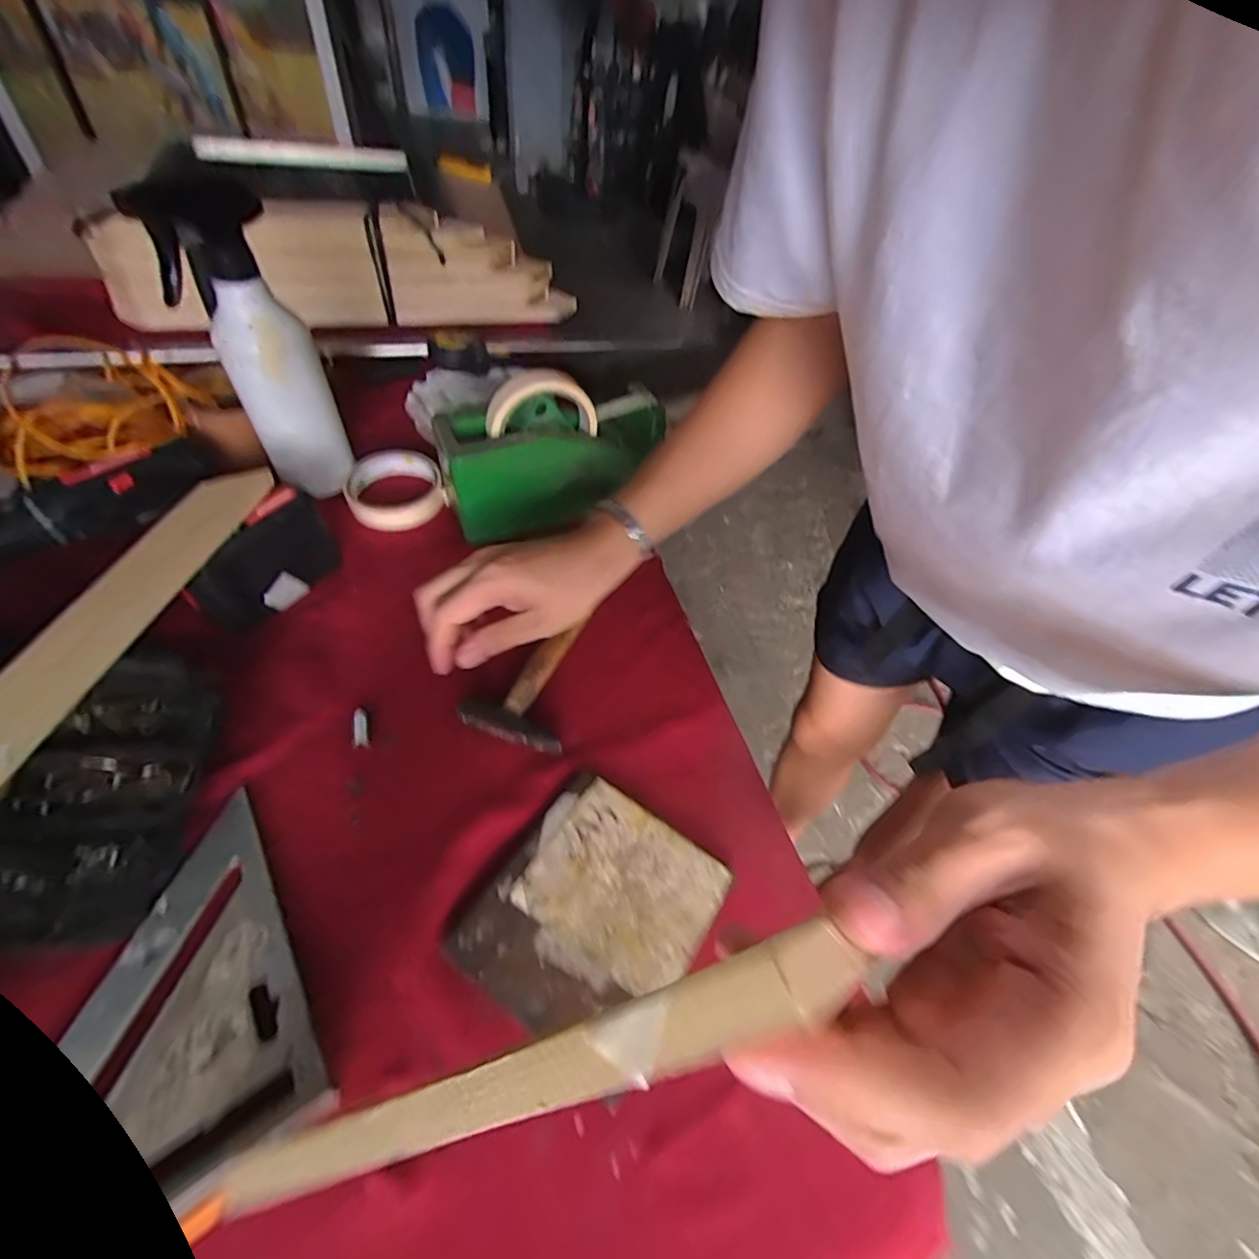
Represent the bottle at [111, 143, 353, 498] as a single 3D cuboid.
[{"bbox_3d":[-0.284,-0.211,0.422,0.067,0.227,0.065,-13,54,-17],"label":"bottle"}]

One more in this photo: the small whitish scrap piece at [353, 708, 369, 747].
[{"bbox_3d":[-0.184,0.066,0.372,0.008,0.008,0.028,-14,56,-16],"label":"small whitish scrap piece"}]

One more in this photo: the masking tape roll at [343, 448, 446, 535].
[{"bbox_3d":[-0.224,-0.134,0.521,0.084,0.030,0.102,-20,56,-22],"label":"masking tape roll"}]

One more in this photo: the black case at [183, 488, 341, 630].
[{"bbox_3d":[-0.276,-0.051,0.414,0.024,0.072,0.107,21,52,9],"label":"black case"}]

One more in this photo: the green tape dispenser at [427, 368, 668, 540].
[{"bbox_3d":[-0.068,-0.165,0.489,0.198,0.112,0.083,-20,57,-22],"label":"green tape dispenser"}]

